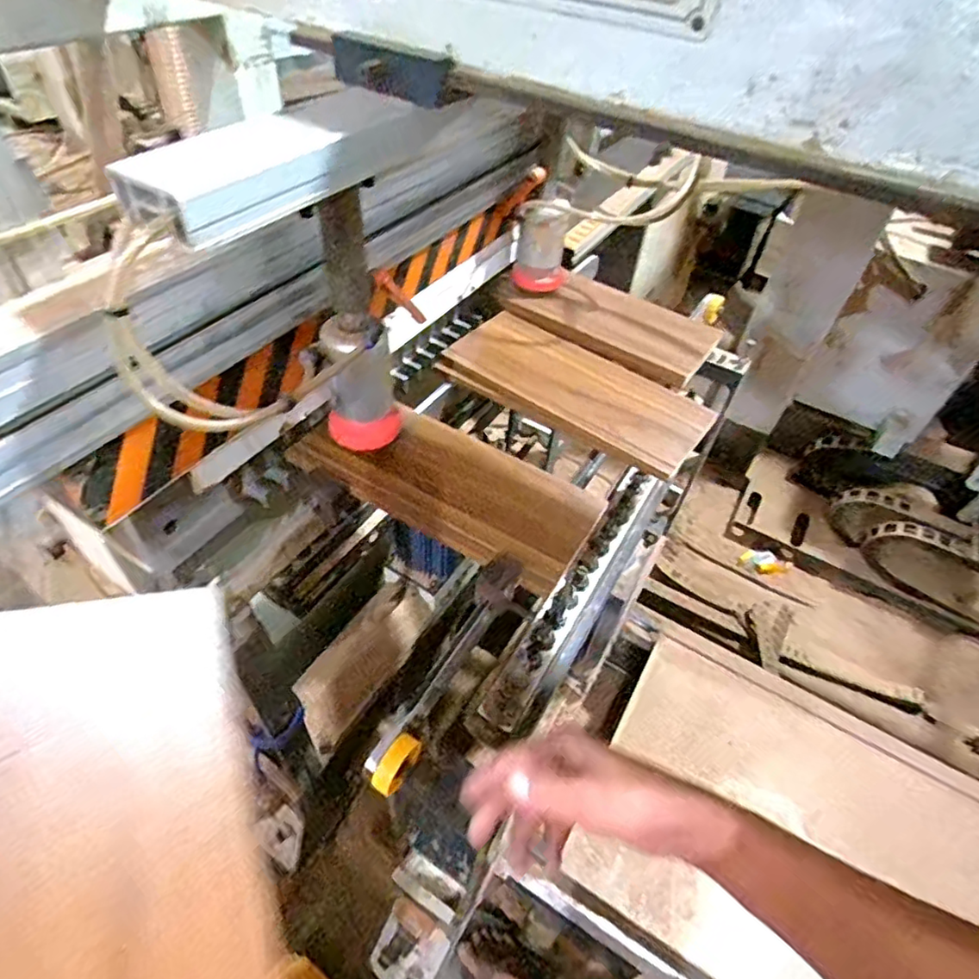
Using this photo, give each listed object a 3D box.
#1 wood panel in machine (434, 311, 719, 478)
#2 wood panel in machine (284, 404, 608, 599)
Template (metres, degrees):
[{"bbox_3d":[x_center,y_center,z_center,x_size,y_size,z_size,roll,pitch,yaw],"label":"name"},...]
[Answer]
[{"bbox_3d":[0.121,-0.144,0.803,0.347,0.026,0.166,30,52,20],"label":"wood panel in machine"},{"bbox_3d":[-0.046,-0.012,0.676,0.331,0.028,0.140,27,51,18],"label":"wood panel in machine"}]

